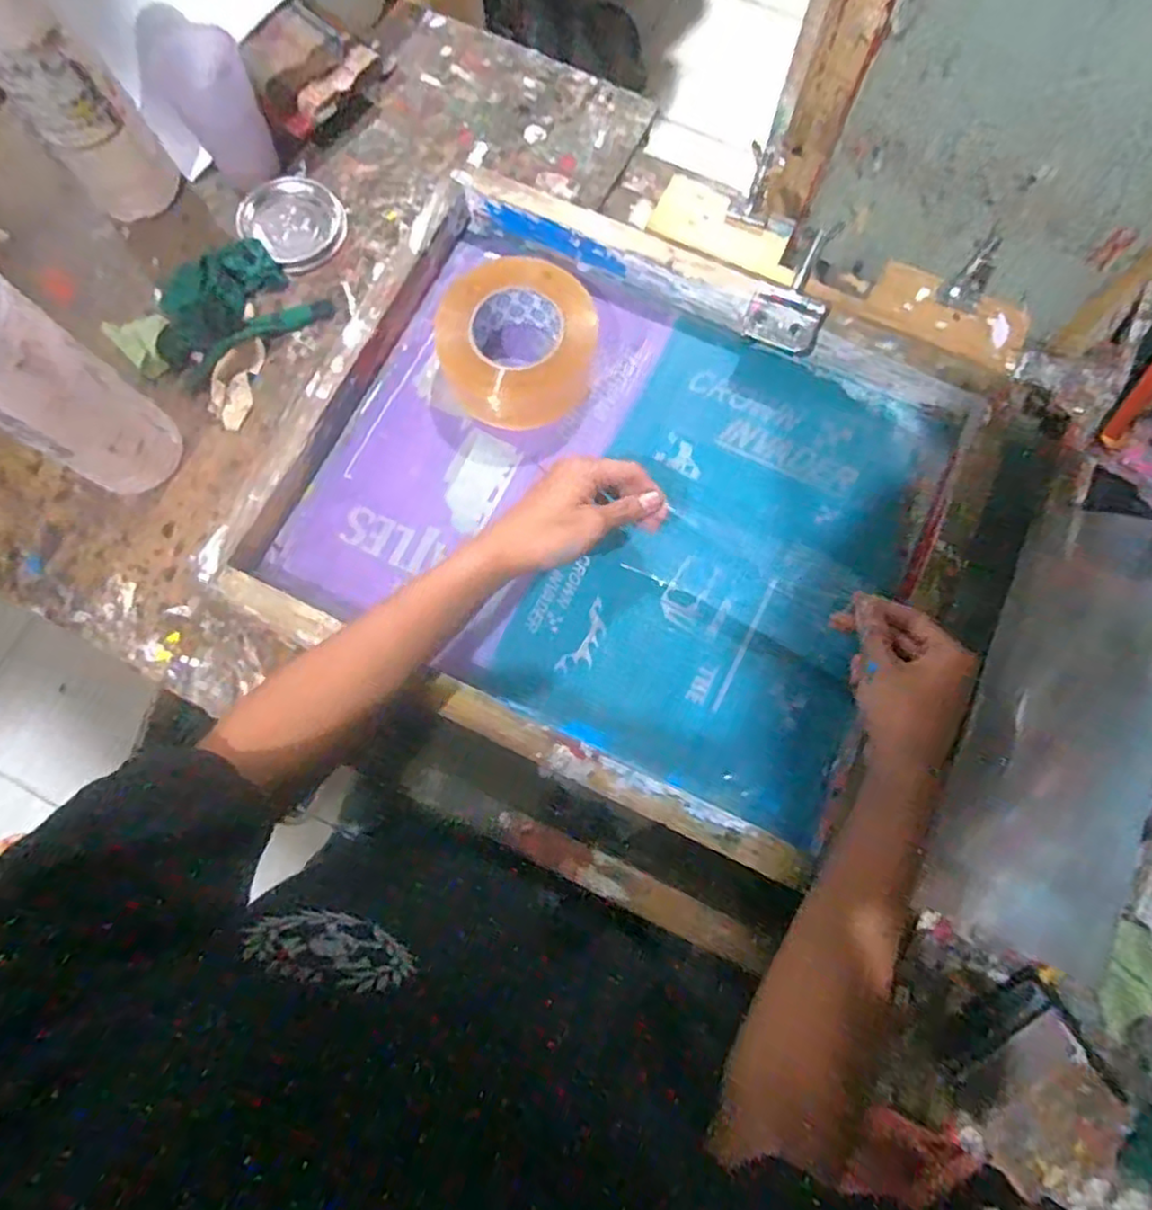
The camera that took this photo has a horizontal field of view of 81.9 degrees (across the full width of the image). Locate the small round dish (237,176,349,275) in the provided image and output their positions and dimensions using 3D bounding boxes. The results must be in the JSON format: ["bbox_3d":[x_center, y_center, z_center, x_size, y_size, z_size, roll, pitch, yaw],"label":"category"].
[{"bbox_3d":[-0.275,-0.372,0.646,0.102,0.016,0.087,34,78,9],"label":"small round dish"}]

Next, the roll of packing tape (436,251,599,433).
[{"bbox_3d":[-0.051,-0.227,0.575,0.136,0.068,0.120,-5,76,-1],"label":"roll of packing tape"}]

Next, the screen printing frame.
[{"bbox_3d":[0.026,-0.093,0.556,0.509,0.061,0.431,27,77,7],"label":"screen printing frame"}]

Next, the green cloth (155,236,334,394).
[{"bbox_3d":[-0.323,-0.282,0.624,0.148,0.023,0.108,-32,78,-8],"label":"green cloth"}]

